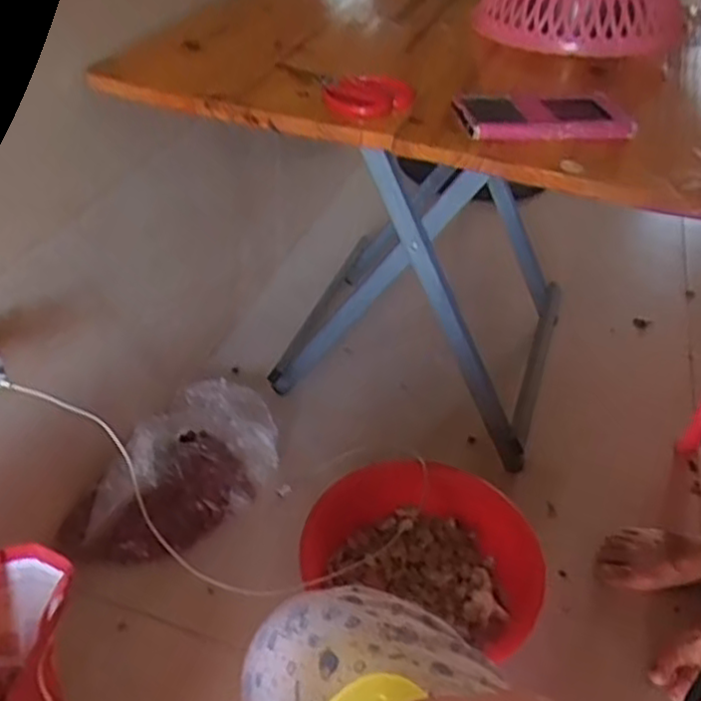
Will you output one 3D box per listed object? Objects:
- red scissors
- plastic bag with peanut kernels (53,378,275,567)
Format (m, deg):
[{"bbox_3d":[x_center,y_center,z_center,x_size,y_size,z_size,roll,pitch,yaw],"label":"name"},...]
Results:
[{"bbox_3d":[-0.003,-0.272,0.738,0.074,0.025,0.160,-23,45,-27],"label":"red scissors"},{"bbox_3d":[-0.231,0.164,0.987,0.182,0.085,0.337,17,42,19],"label":"plastic bag with peanut kernels"}]

